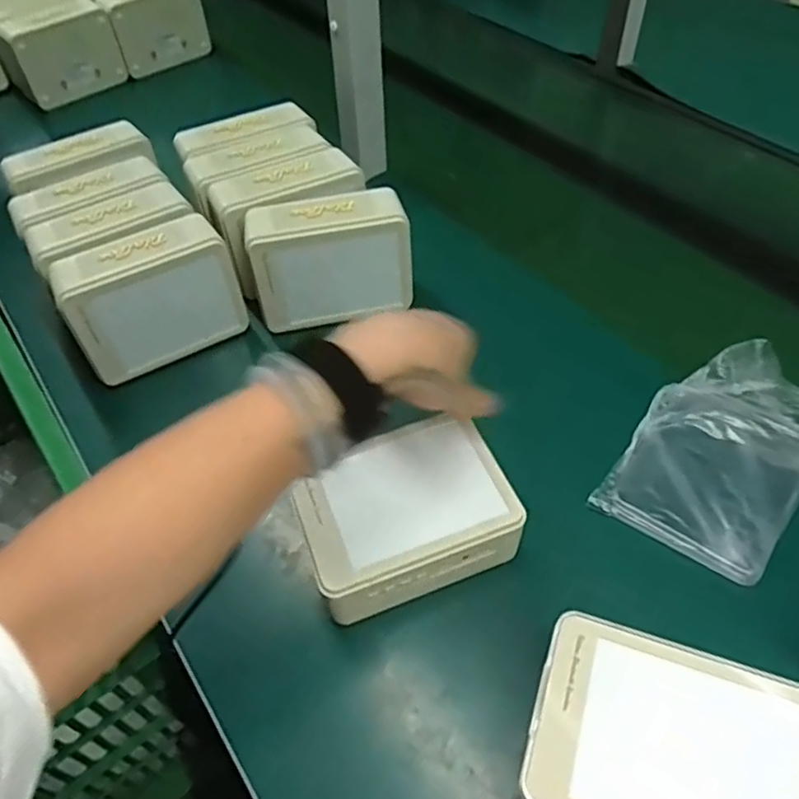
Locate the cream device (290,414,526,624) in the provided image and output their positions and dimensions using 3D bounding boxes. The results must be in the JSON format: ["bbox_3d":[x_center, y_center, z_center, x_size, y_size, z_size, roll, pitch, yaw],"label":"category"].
[{"bbox_3d":[0.003,0.079,0.446,0.135,0.062,0.092,-16,50,-13],"label":"cream device"}]

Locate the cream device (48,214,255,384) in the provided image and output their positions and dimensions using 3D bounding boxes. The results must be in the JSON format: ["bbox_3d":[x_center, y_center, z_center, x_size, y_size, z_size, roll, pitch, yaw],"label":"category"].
[{"bbox_3d":[-0.212,-0.088,0.567,0.137,0.099,0.058,-25,52,-19],"label":"cream device"}]

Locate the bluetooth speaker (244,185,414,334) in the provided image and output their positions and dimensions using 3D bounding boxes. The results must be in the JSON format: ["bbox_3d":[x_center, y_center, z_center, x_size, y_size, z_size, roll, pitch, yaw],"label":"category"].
[{"bbox_3d":[-0.061,-0.122,0.584,0.139,0.098,0.062,-11,49,-8],"label":"bluetooth speaker"}]

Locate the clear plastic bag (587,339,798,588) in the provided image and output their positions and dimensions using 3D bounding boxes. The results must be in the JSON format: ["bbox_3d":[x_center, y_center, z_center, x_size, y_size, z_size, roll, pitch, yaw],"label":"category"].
[{"bbox_3d":[0.242,0.040,0.480,0.129,0.049,0.173,32,56,26],"label":"clear plastic bag"}]

